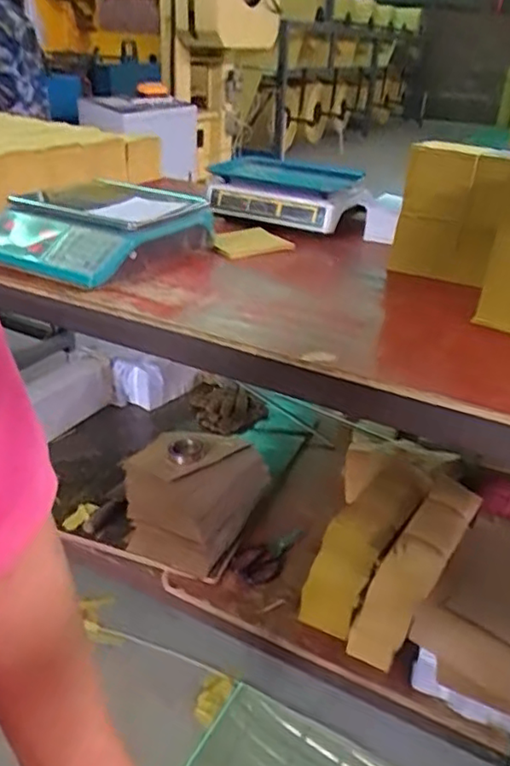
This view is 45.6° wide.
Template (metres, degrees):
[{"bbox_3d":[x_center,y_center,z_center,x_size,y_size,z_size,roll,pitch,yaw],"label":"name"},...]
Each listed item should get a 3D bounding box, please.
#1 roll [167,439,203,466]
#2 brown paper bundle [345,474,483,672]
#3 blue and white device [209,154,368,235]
[{"bbox_3d":[-0.148,0.147,1.294,0.075,0.024,0.081,2,30,-1],"label":"roll"},{"bbox_3d":[0.278,0.314,1.043,0.105,0.210,0.282,21,34,29],"label":"brown paper bundle"},{"bbox_3d":[0.075,-0.433,1.375,0.341,0.087,0.275,15,32,21],"label":"blue and white device"}]

